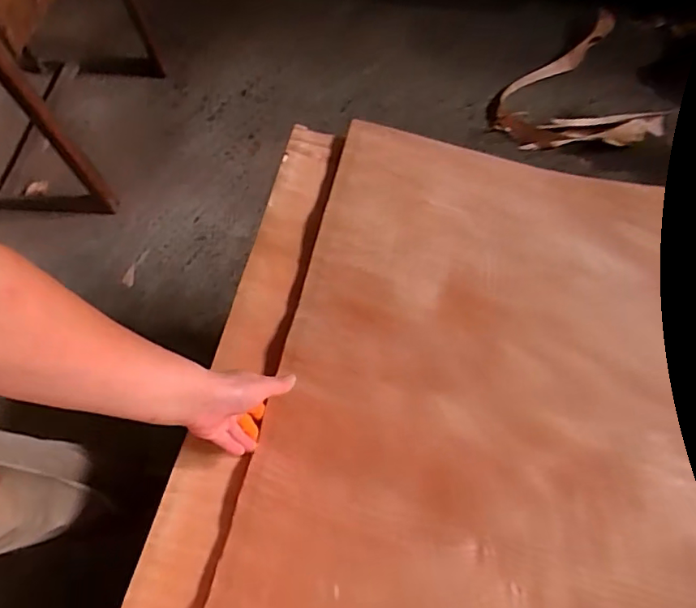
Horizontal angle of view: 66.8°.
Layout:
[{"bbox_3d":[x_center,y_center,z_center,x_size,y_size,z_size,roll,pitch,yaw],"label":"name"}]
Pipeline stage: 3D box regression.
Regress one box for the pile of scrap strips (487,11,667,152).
[{"bbox_3d":[0.561,-0.545,1.366,0.410,0.088,0.404,-13,63,-4],"label":"pile of scrap strips"}]

